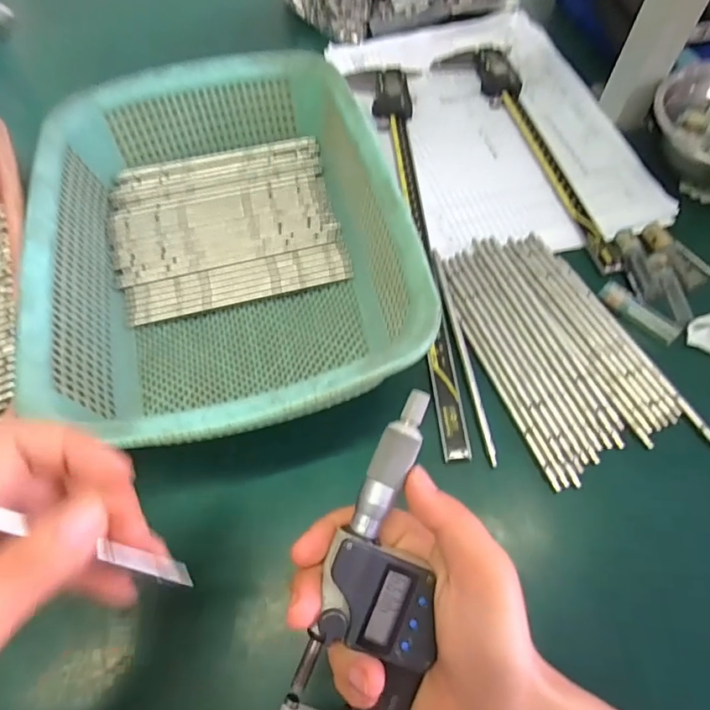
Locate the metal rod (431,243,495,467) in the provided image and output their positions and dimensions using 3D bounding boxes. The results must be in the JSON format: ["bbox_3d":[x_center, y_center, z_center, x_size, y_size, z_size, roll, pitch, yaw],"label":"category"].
[{"bbox_3d":[0.073,-0.006,0.333,0.006,0.004,0.160,-7,63,-5],"label":"metal rod"}]

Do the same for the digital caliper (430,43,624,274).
[{"bbox_3d":[0.151,-0.183,0.422,0.065,0.012,0.279,-14,64,-8],"label":"digital caliper"}]

